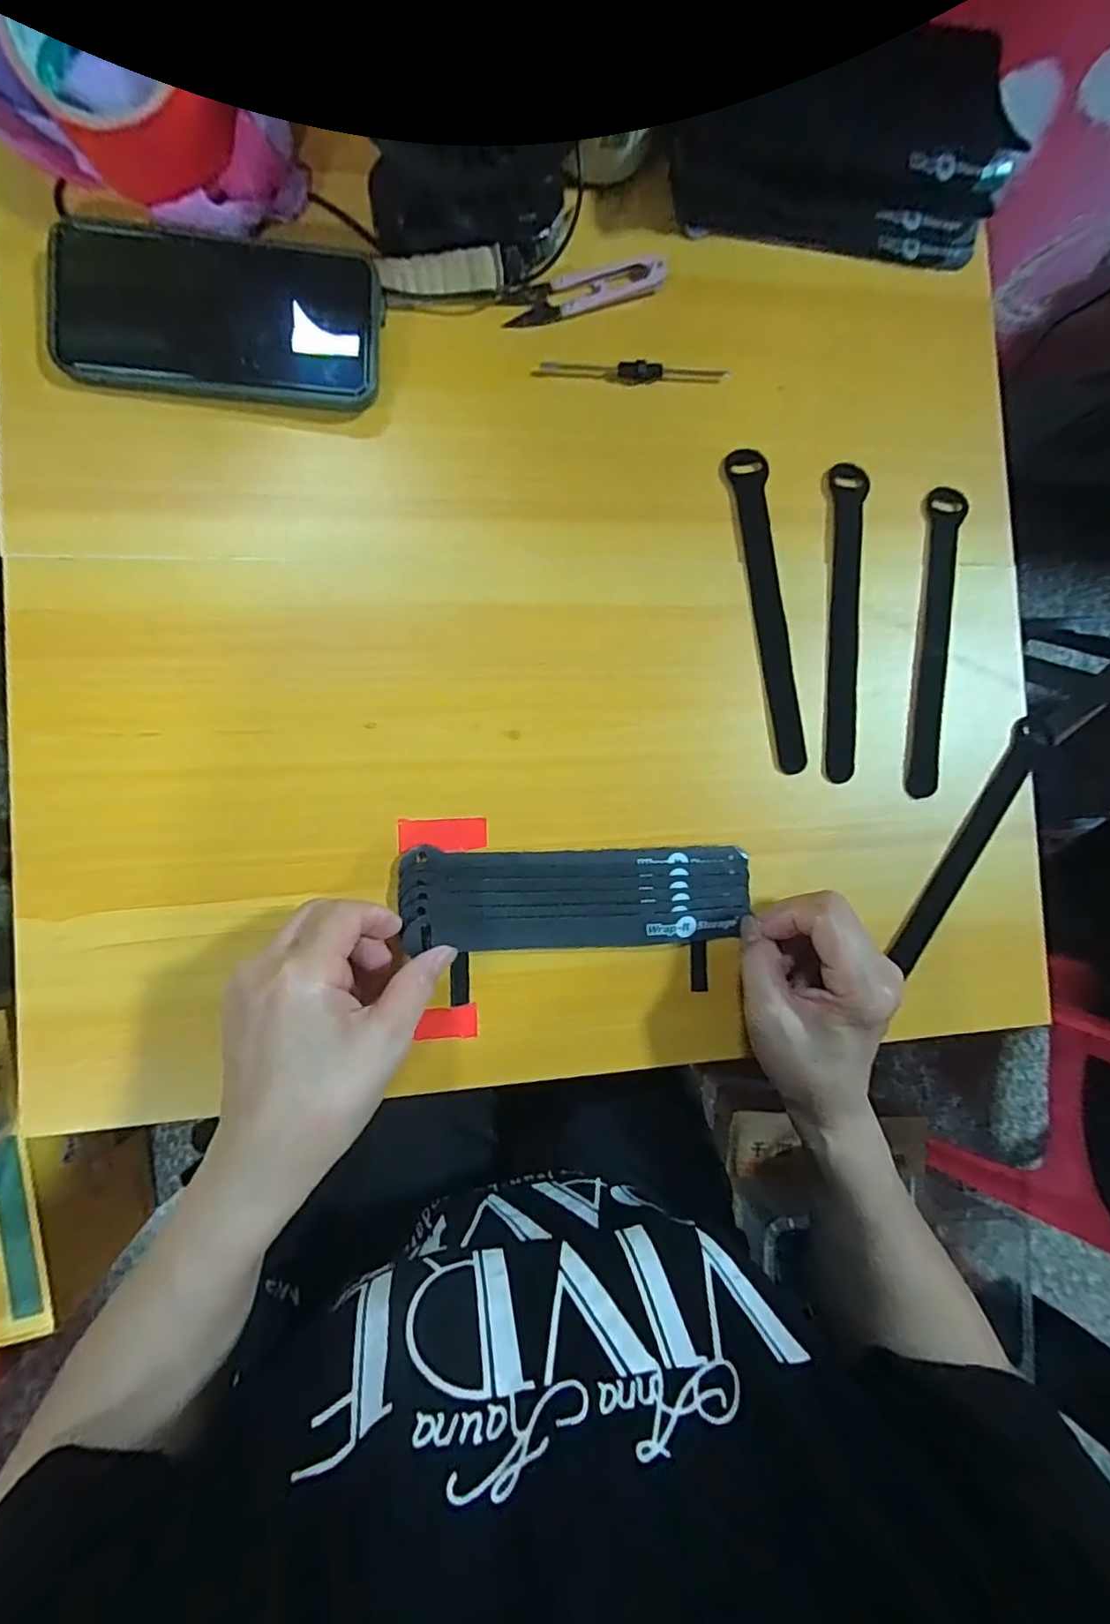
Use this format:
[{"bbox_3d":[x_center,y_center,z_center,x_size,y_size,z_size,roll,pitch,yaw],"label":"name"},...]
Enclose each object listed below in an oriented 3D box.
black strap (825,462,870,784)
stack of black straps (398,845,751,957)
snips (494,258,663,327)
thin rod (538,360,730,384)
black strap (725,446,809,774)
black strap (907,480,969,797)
[{"bbox_3d":[0.177,-0.116,0.364,0.022,0.007,0.192,3,88,-11],"label":"black strap"},{"bbox_3d":[0.015,0.049,0.335,0.195,0.010,0.054,0,88,-8],"label":"stack of black straps"},{"bbox_3d":[0.016,-0.304,0.345,0.098,0.006,0.026,-22,91,-8],"label":"snips"},{"bbox_3d":[0.048,-0.259,0.349,0.110,0.006,0.009,-2,88,-8],"label":"thin rod"},{"bbox_3d":[0.130,-0.122,0.357,0.023,0.004,0.194,-9,89,-8],"label":"black strap"},{"bbox_3d":[0.238,-0.106,0.372,0.021,0.006,0.193,7,87,-8],"label":"black strap"}]

